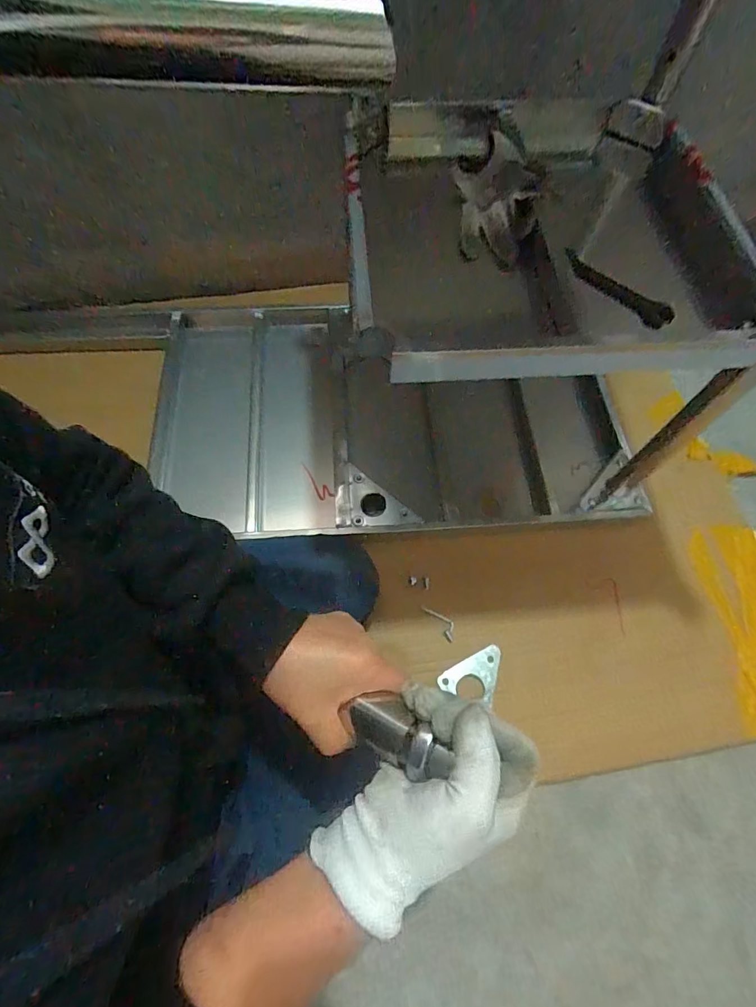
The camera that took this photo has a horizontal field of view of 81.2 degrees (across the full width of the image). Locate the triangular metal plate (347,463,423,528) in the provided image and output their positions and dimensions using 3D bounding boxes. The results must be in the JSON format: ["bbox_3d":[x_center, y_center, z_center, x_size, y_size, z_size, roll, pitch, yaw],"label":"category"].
[{"bbox_3d":[0.007,-0.014,0.690,0.102,0.006,0.104,-4,66,-4],"label":"triangular metal plate"}]

